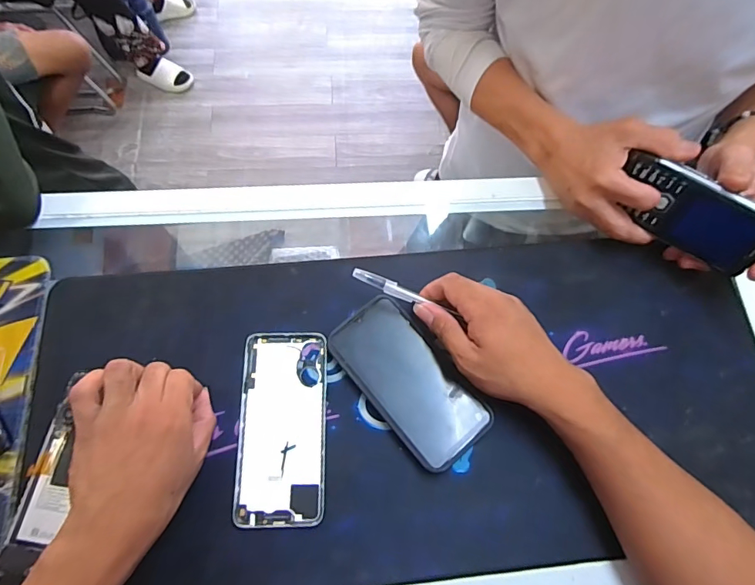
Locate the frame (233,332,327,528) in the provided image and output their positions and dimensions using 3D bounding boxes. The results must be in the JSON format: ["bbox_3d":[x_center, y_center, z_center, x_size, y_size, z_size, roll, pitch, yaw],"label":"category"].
[{"bbox_3d":[-0.086,0.119,0.417,0.077,0.009,0.168,-1,71,-3],"label":"frame"}]

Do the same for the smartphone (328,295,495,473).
[{"bbox_3d":[0.028,0.083,0.431,0.078,0.013,0.162,-38,77,-14],"label":"smartphone"}]

